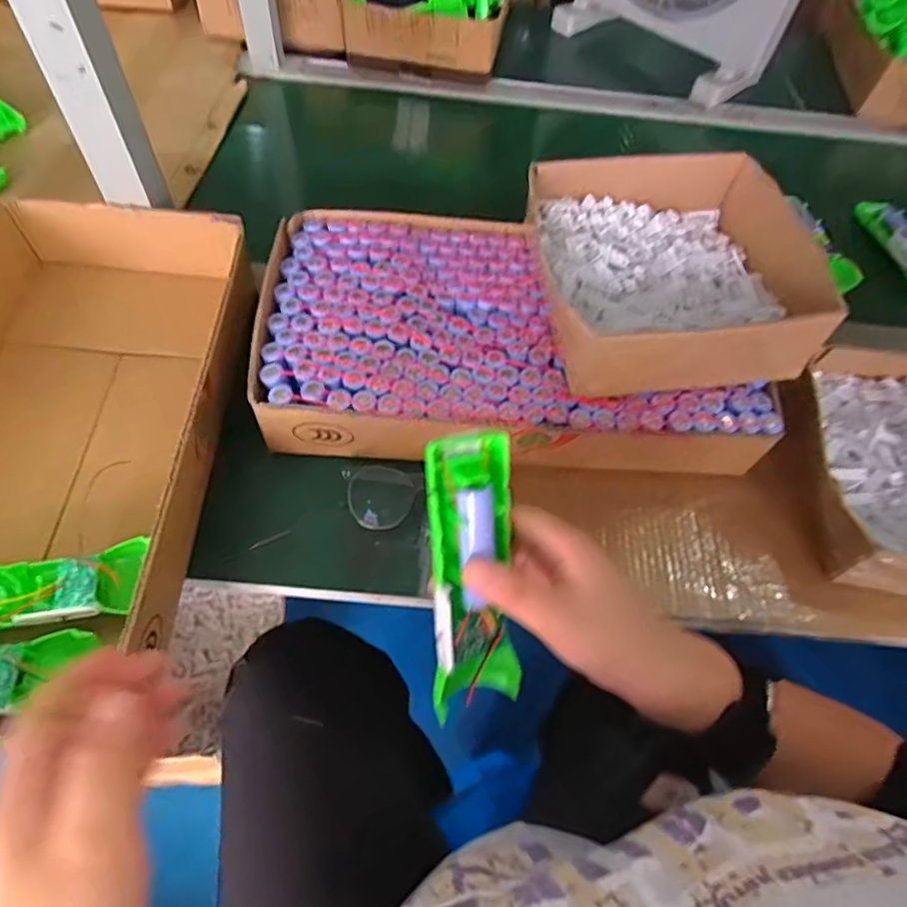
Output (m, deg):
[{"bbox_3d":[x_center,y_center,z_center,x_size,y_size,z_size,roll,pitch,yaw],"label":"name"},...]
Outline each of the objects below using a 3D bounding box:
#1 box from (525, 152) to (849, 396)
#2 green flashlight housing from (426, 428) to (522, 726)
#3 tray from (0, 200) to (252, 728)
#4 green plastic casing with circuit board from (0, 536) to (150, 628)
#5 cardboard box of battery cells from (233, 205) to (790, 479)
[{"bbox_3d":[0.177,-0.148,0.466,0.226,0.083,0.193,-6,57,-9],"label":"box"},{"bbox_3d":[0.011,0.069,0.304,0.048,0.160,0.029,-6,18,-9],"label":"green flashlight housing"},{"bbox_3d":[-0.293,-0.023,0.434,0.214,0.099,0.423,2,56,-3],"label":"tray"},{"bbox_3d":[-0.289,0.096,0.381,0.153,0.027,0.049,-5,56,-8],"label":"green plastic casing with circuit board"},{"bbox_3d":[0.048,-0.098,0.497,0.405,0.066,0.244,6,56,-1],"label":"cardboard box of battery cells"}]

